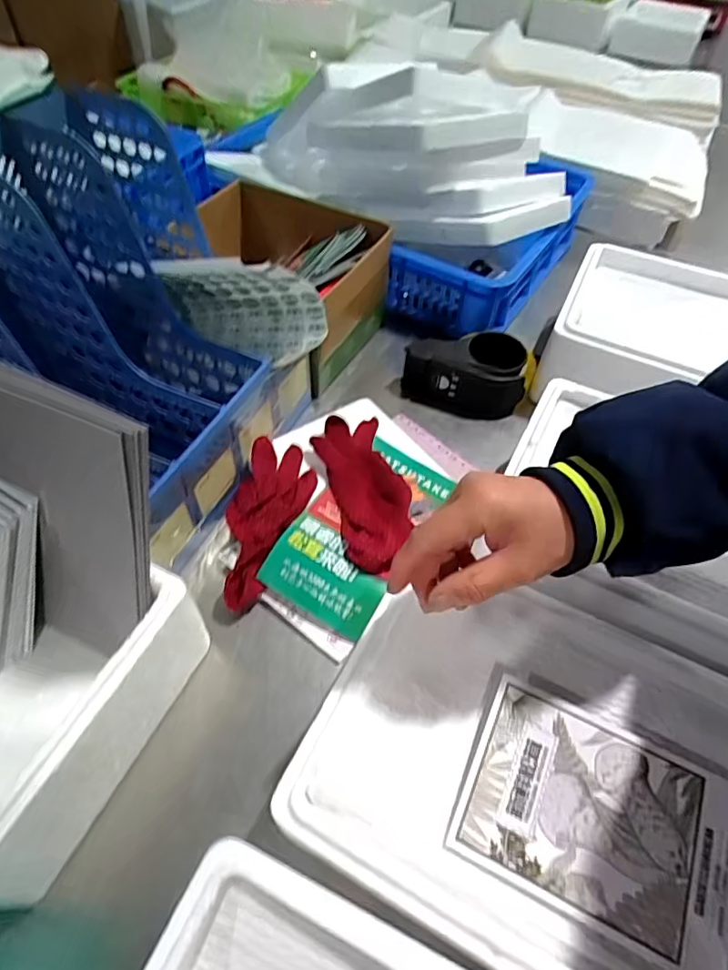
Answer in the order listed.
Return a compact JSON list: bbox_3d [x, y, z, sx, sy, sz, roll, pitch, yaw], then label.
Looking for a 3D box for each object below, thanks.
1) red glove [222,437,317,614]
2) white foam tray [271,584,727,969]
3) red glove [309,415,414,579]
[{"bbox_3d":[-0.104,0.036,0.571,0.081,0.032,0.183,11,66,6],"label":"red glove"},{"bbox_3d":[0.122,0.185,0.368,0.297,0.026,0.231,23,55,14],"label":"white foam tray"},{"bbox_3d":[0.003,0.002,0.579,0.080,0.022,0.188,-13,54,-12],"label":"red glove"}]

